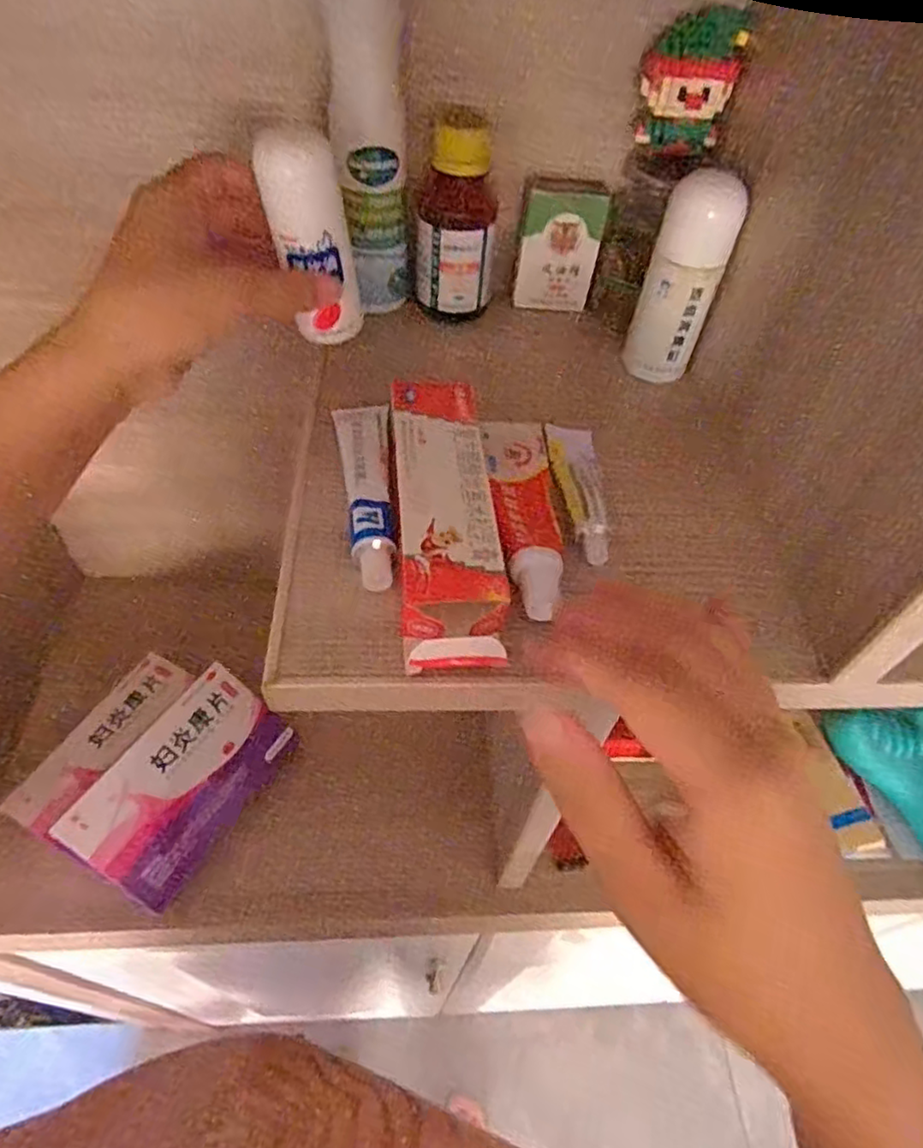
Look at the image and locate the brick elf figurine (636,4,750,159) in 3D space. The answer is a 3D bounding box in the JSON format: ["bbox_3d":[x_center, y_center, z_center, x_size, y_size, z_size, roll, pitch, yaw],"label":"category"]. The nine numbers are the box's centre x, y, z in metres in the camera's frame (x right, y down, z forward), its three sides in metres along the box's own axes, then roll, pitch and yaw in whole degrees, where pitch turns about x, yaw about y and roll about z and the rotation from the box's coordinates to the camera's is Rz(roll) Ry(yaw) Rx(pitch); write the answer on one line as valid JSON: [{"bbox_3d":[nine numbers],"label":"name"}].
[{"bbox_3d":[0.116,-0.251,0.330,0.045,0.057,0.029,18,52,8],"label":"brick elf figurine"}]

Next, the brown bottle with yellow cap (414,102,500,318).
[{"bbox_3d":[-0.003,-0.201,0.369,0.044,0.102,0.038,6,51,-1],"label":"brown bottle with yellow cap"}]

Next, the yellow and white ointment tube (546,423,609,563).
[{"bbox_3d":[0.057,-0.043,0.308,0.024,0.015,0.101,4,52,-3],"label":"yellow and white ointment tube"}]

